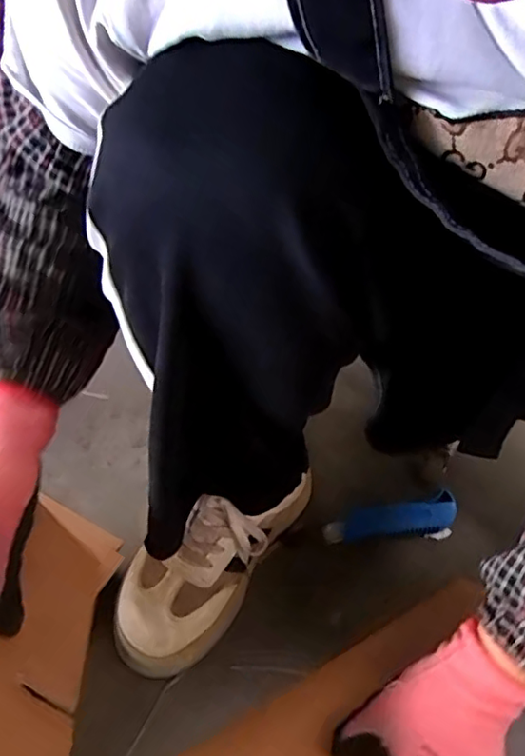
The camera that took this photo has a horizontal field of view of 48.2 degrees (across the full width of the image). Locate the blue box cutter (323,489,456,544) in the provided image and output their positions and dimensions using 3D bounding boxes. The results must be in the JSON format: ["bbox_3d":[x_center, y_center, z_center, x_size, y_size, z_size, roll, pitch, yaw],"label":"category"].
[{"bbox_3d":[0.133,0.146,0.594,0.141,0.020,0.040,-7,48,-14],"label":"blue box cutter"}]

